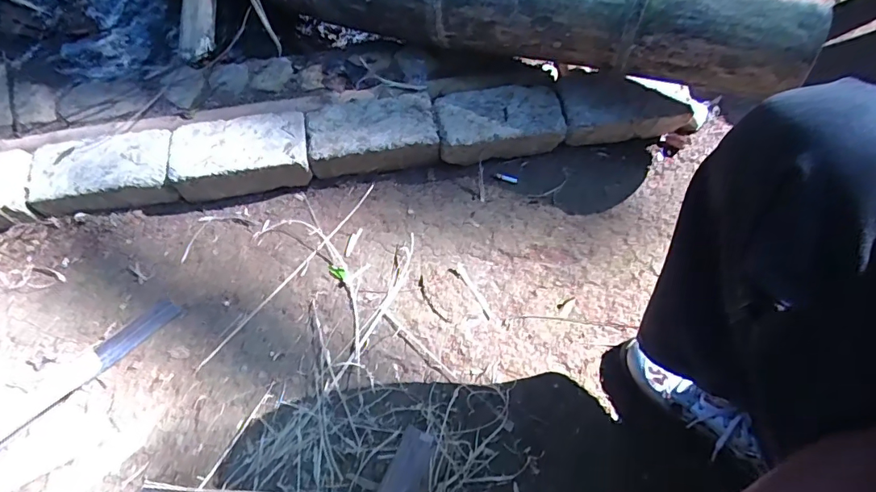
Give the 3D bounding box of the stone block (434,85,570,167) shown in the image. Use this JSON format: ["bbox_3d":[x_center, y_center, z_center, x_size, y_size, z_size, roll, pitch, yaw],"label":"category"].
[{"bbox_3d":[0.102,-0.203,0.806,0.203,0.078,0.108,-7,66,-1],"label":"stone block"}]

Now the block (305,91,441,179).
[{"bbox_3d":[-0.107,-0.189,0.805,0.208,0.078,0.121,-10,66,-3],"label":"block"}]

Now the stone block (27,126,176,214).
[{"bbox_3d":[-0.523,-0.115,0.769,0.201,0.084,0.113,-12,65,-3],"label":"stone block"}]

